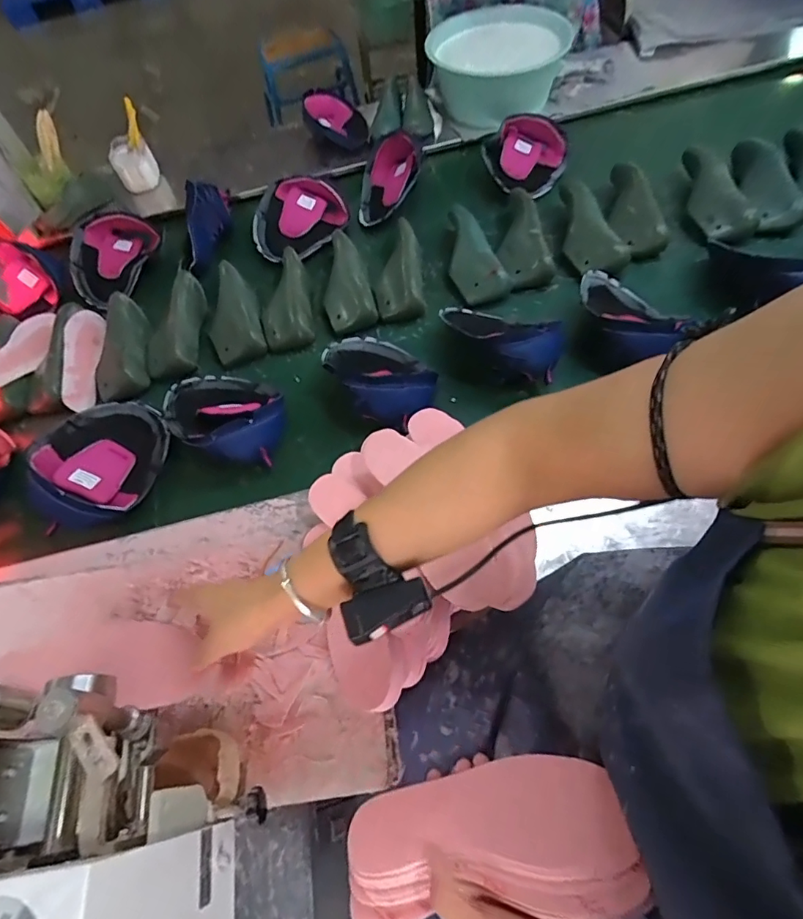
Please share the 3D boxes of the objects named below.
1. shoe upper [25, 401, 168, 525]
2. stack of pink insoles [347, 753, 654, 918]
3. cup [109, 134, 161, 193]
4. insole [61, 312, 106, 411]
[{"bbox_3d":[-0.449,-0.002,0.755,0.160,0.099,0.217,13,64,10],"label":"shoe upper"},{"bbox_3d":[0.060,0.288,0.378,0.209,0.039,0.094,-16,62,12],"label":"stack of pink insoles"},{"bbox_3d":[-0.613,-0.681,1.150,0.090,0.079,0.083,-1,63,3],"label":"cup"},{"bbox_3d":[-0.569,-0.183,0.894,0.015,0.063,0.214,-30,56,29],"label":"insole"}]

